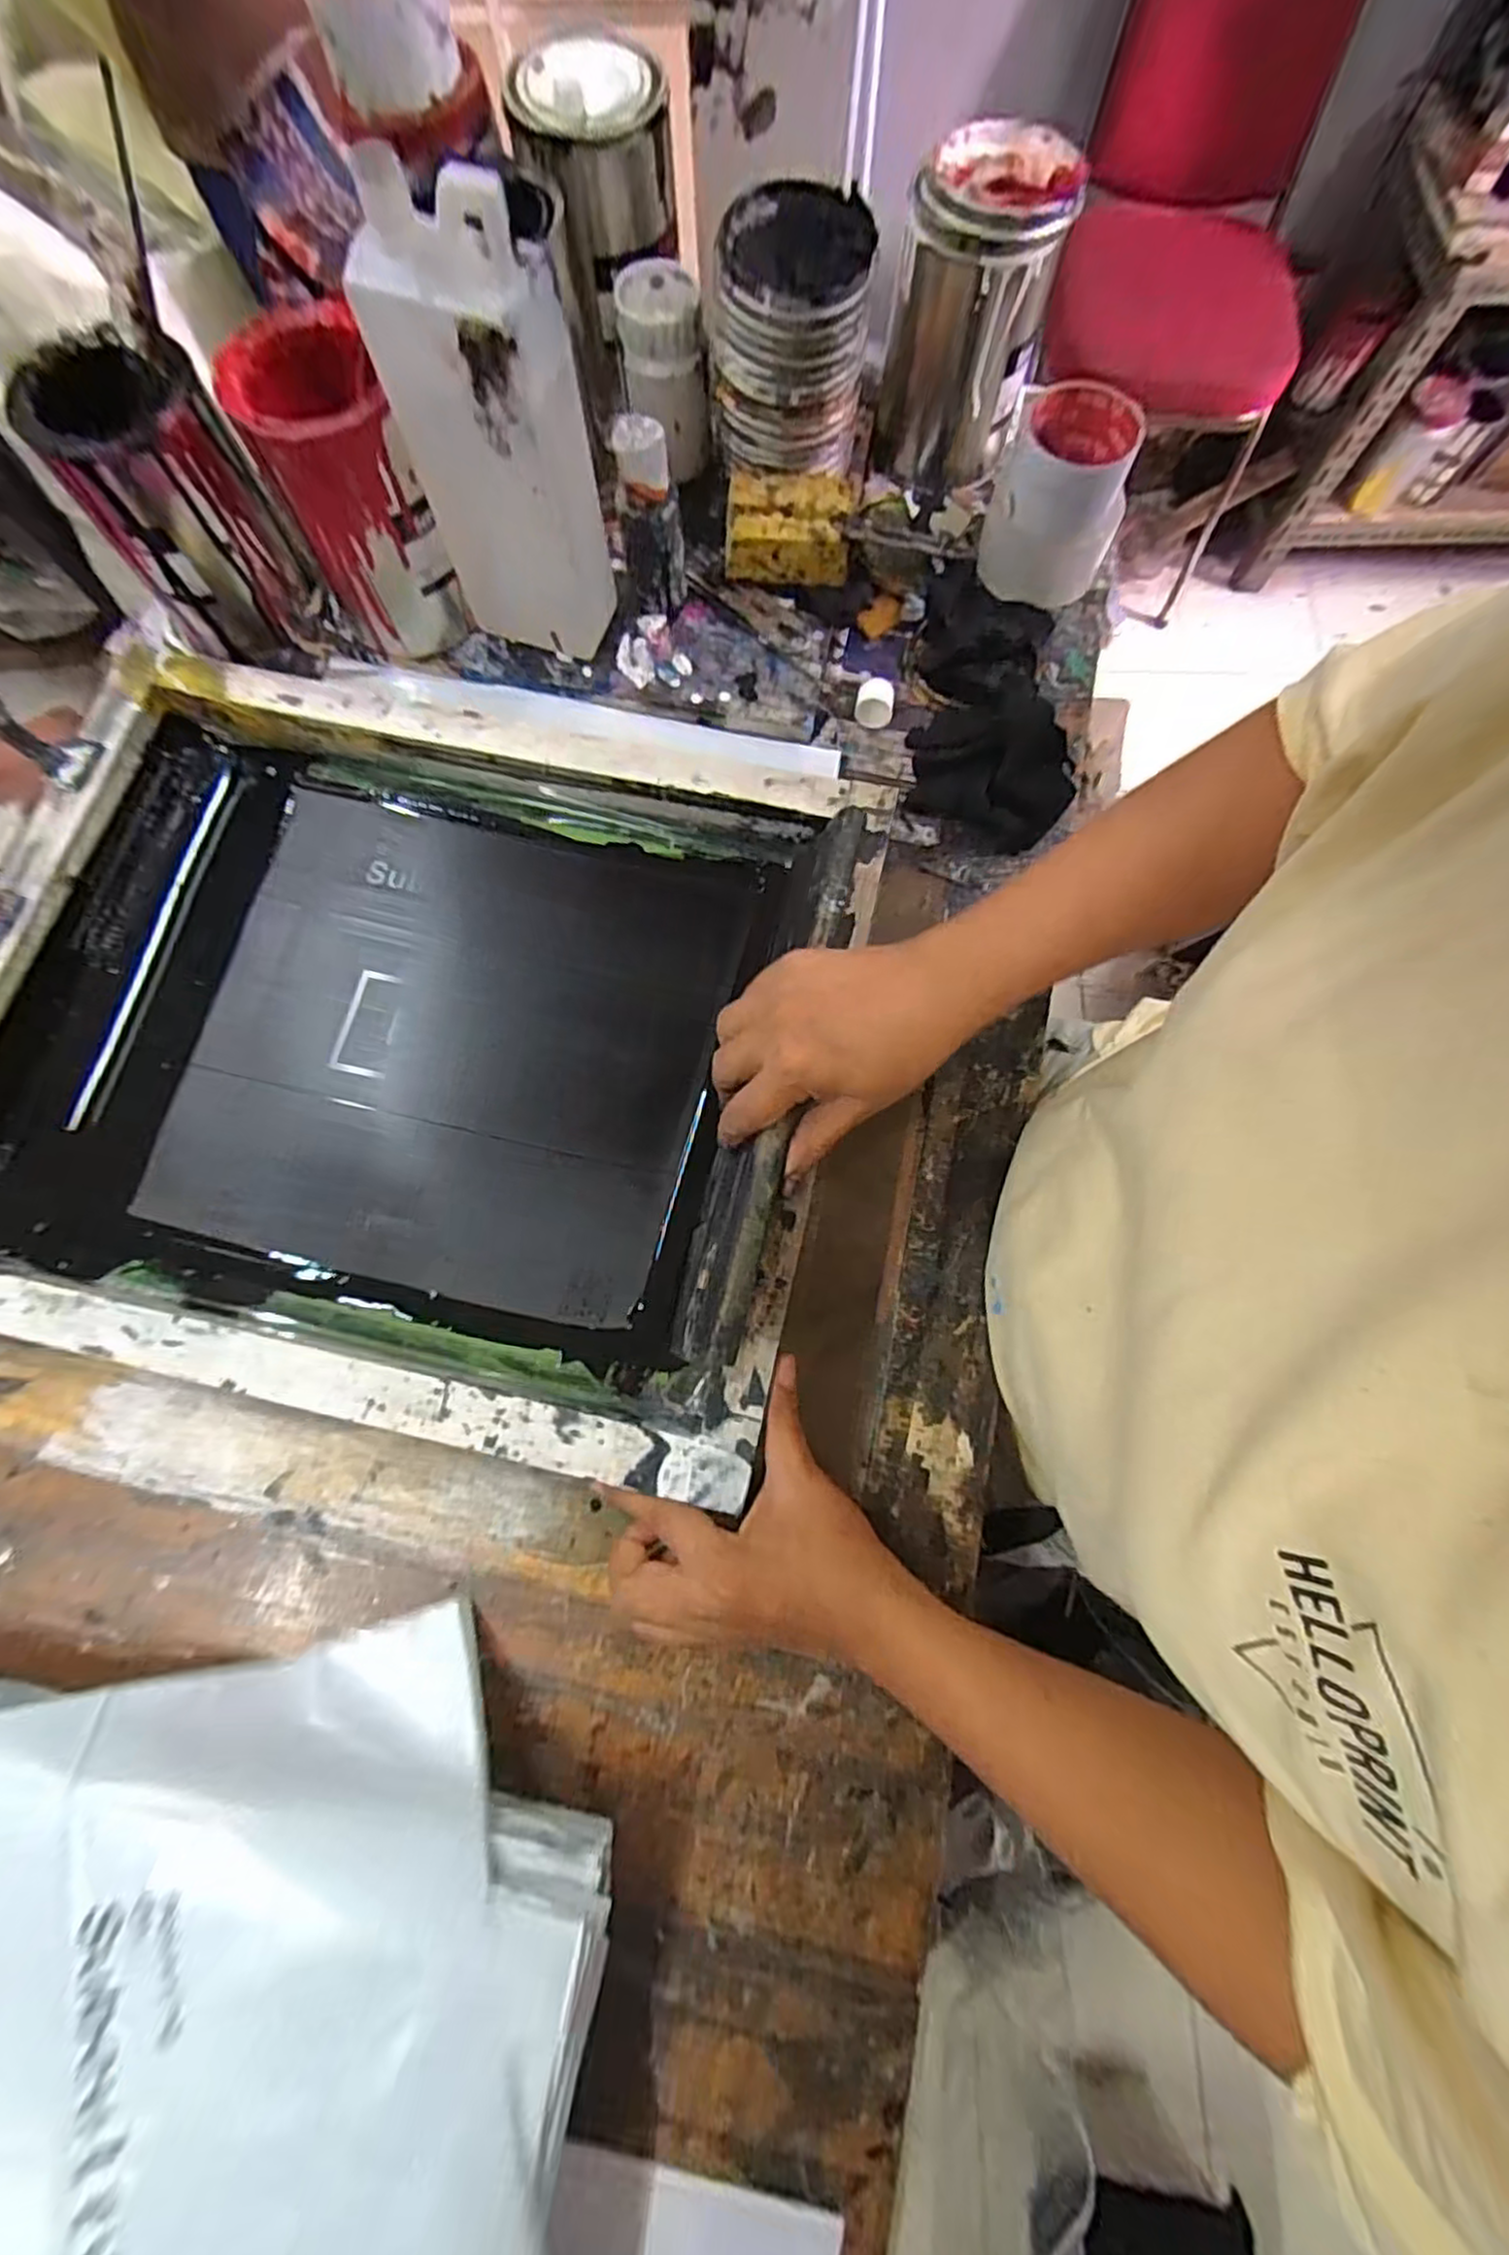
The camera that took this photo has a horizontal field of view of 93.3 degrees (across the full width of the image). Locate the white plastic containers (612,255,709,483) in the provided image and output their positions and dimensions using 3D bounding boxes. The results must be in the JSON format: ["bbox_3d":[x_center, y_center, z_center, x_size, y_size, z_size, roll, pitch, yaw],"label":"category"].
[{"bbox_3d":[-0.066,-0.559,0.534,0.061,0.098,0.065,-4,76,-1],"label":"white plastic containers"}]

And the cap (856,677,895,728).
[{"bbox_3d":[0.090,-0.316,0.528,0.027,0.025,0.019,16,77,5],"label":"cap"}]

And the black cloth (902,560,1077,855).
[{"bbox_3d":[0.171,-0.320,0.523,0.105,0.040,0.230,3,76,2],"label":"black cloth"}]

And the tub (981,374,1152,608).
[{"bbox_3d":[0.230,-0.473,0.542,0.092,0.106,0.083,19,77,6],"label":"tub"}]

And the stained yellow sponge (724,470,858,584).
[{"bbox_3d":[0.026,-0.454,0.543,0.096,0.040,0.072,4,76,1],"label":"stained yellow sponge"}]

